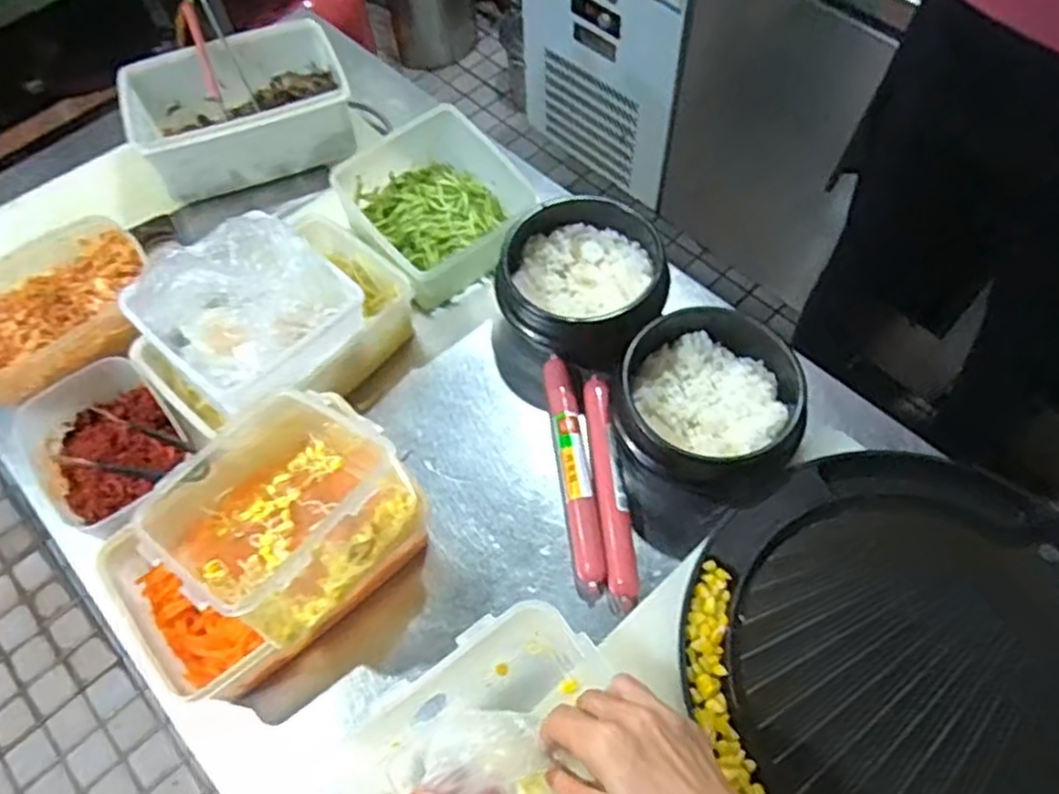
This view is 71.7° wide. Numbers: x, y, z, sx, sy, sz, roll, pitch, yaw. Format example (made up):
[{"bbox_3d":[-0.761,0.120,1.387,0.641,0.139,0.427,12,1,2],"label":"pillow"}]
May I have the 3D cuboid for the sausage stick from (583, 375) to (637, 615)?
[{"bbox_3d":[0.068,0.074,0.620,0.025,0.018,0.207,-5,60,-1],"label":"sausage stick"}]

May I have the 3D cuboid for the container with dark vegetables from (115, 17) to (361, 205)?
[{"bbox_3d":[-0.312,-0.312,0.799,0.215,0.075,0.159,-20,62,-10],"label":"container with dark vegetables"}]

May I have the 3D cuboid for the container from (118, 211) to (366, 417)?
[{"bbox_3d":[-0.227,-0.080,0.593,0.128,0.094,0.152,38,68,21],"label":"container"}]

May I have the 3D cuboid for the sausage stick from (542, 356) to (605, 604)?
[{"bbox_3d":[0.040,0.063,0.630,0.029,0.023,0.213,-7,60,-2],"label":"sausage stick"}]

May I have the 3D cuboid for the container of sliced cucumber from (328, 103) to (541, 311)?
[{"bbox_3d":[-0.096,-0.192,0.734,0.163,0.088,0.163,-33,64,-16],"label":"container of sliced cucumber"}]

